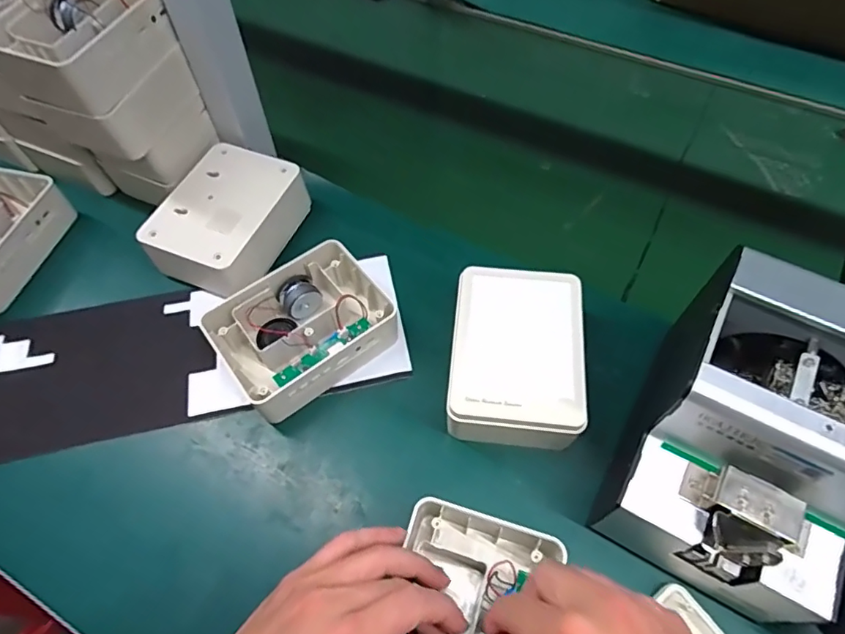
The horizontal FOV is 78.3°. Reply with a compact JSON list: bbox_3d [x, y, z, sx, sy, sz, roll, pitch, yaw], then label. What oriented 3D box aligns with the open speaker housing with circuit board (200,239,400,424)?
[{"bbox_3d":[-0.103,0.011,0.461,0.144,0.051,0.104,-36,64,-19],"label":"open speaker housing with circuit board"}]

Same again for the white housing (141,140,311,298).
[{"bbox_3d":[-0.192,-0.090,0.516,0.107,0.064,0.154,18,60,12],"label":"white housing"}]

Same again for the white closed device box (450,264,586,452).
[{"bbox_3d":[0.077,0.040,0.437,0.102,0.064,0.150,5,58,5],"label":"white closed device box"}]

